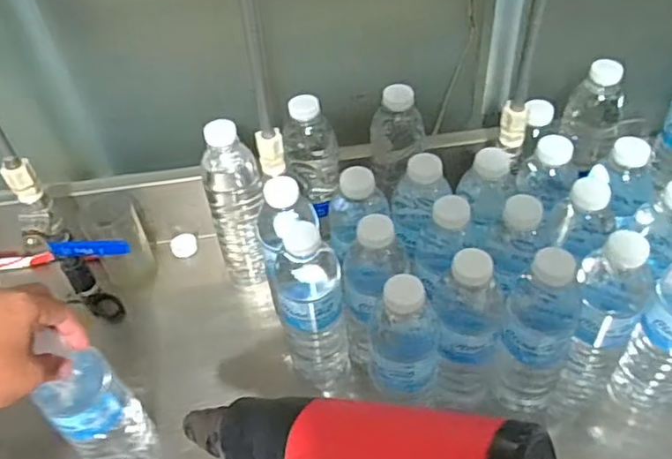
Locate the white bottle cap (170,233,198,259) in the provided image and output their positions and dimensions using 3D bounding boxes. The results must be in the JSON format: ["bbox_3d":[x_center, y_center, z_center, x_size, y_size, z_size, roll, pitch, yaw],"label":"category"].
[{"bbox_3d":[-0.192,0.020,0.784,0.033,0.018,0.027,-14,48,-8],"label":"white bottle cap"}]

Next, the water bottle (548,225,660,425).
[{"bbox_3d":[0.242,0.093,0.559,0.062,0.226,0.061,-1,47,4],"label":"water bottle"}]

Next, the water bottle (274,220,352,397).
[{"bbox_3d":[-0.021,0.081,0.608,0.059,0.205,0.062,-8,47,-2],"label":"water bottle"}]

